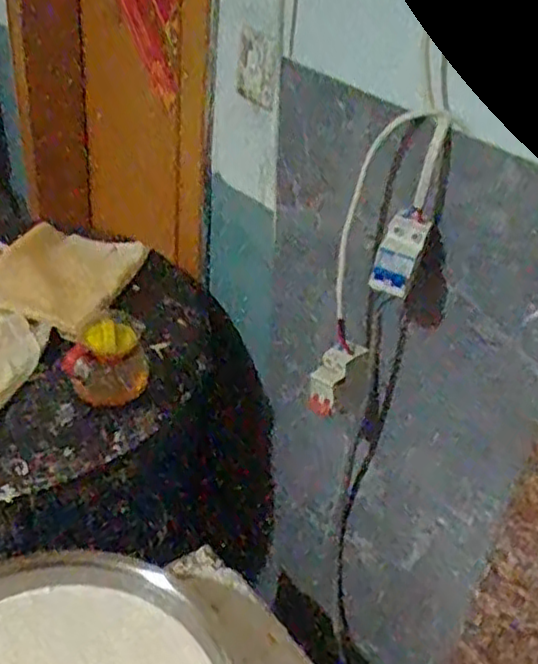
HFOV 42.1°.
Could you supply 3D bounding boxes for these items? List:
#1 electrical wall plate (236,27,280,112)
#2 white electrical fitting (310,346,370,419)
[{"bbox_3d":[-0.014,-0.342,0.912,0.014,0.093,0.099,-11,37,-23],"label":"electrical wall plate"},{"bbox_3d":[0.072,0.052,0.816,0.038,0.091,0.025,29,1,30],"label":"white electrical fitting"}]

